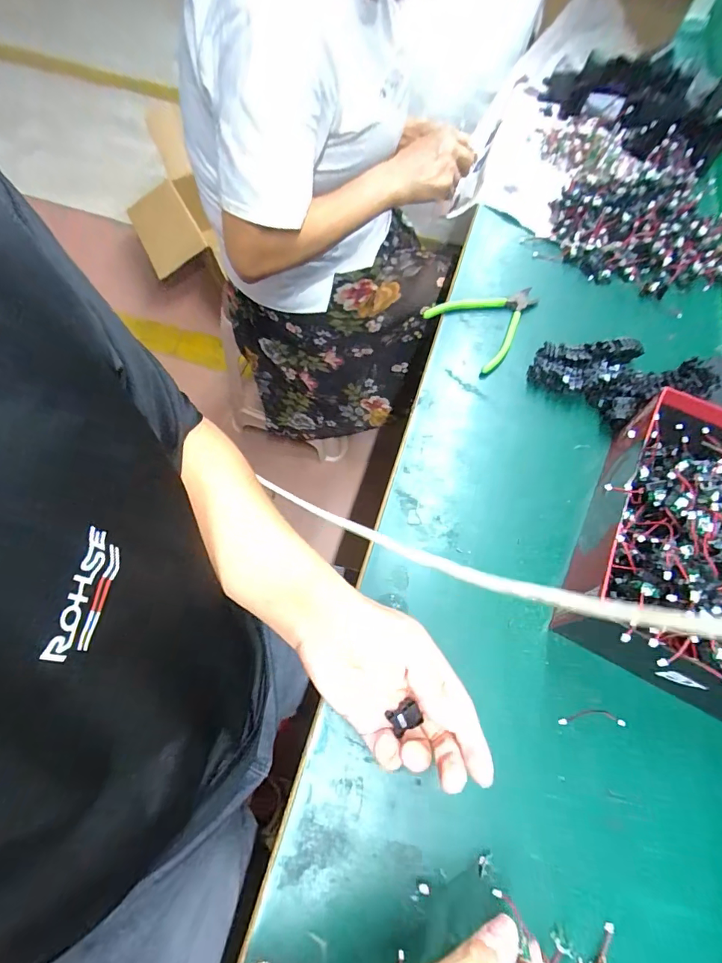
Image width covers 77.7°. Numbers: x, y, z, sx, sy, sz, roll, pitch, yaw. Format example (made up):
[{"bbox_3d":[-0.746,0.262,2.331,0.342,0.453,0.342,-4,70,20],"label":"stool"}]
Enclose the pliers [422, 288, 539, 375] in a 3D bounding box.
[{"bbox_3d":[0.160,-0.206,0.553,0.135,0.019,0.104,-41,75,-19],"label":"pliers"}]

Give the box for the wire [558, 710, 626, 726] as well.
[{"bbox_3d":[0.193,0.197,0.374,0.055,0.004,0.012,3,66,-3],"label":"wire"}]

